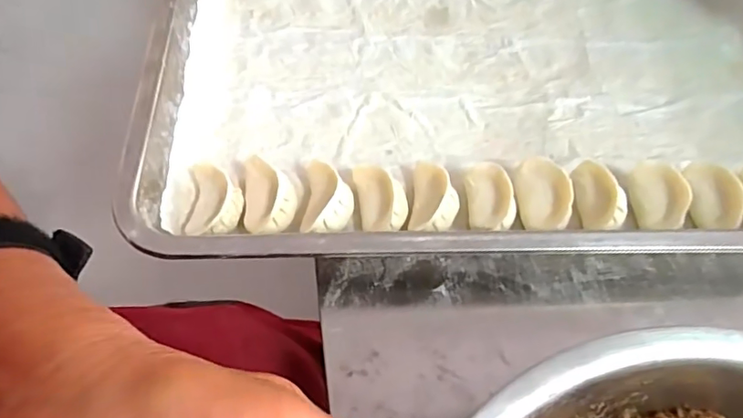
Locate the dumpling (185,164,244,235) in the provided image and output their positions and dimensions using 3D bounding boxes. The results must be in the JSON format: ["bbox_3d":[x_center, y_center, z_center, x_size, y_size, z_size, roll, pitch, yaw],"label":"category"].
[{"bbox_3d":[-0.099,-0.003,0.332,0.031,0.025,0.042,3,62,1],"label":"dumpling"}]

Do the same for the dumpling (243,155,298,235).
[{"bbox_3d":[-0.064,-0.007,0.334,0.031,0.030,0.049,-5,62,-4],"label":"dumpling"}]

